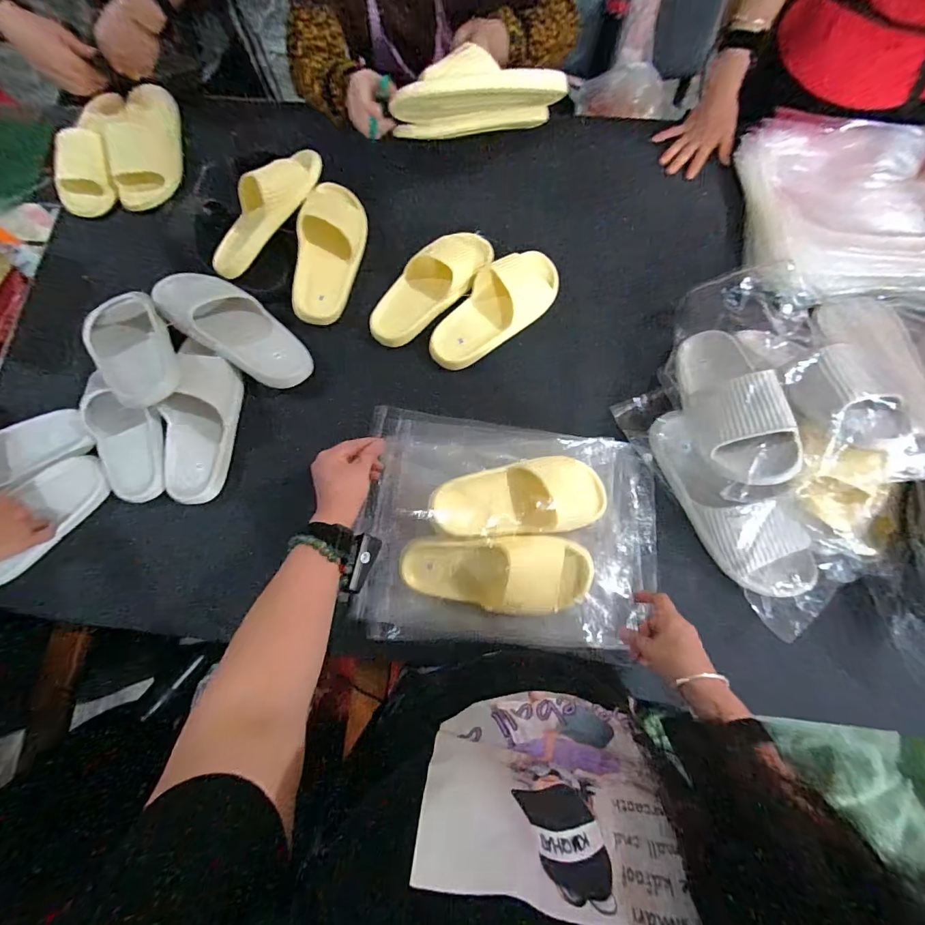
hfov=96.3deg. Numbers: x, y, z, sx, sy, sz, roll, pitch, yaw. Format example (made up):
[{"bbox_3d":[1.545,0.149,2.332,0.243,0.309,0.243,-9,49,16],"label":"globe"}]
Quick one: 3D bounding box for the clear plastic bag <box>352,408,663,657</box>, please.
[{"bbox_3d":[0.065,0.094,0.564,0.409,0.108,0.311,7,77,3],"label":"clear plastic bag"}]

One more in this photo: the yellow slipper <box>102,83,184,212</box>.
[{"bbox_3d":[-0.585,-0.605,0.775,0.110,0.075,0.256,-2,77,1],"label":"yellow slipper"}]

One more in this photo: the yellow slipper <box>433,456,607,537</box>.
[{"bbox_3d":[0.086,0.043,0.544,0.242,0.060,0.108,-5,76,-23],"label":"yellow slipper"}]

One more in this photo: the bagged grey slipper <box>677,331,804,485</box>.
[{"bbox_3d":[0.359,-0.089,0.552,0.095,0.092,0.272,1,49,2],"label":"bagged grey slipper"}]

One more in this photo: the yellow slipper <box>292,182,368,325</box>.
[{"bbox_3d":[-0.224,-0.354,0.696,0.087,0.085,0.244,13,90,5],"label":"yellow slipper"}]

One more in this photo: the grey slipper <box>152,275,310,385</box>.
[{"bbox_3d":[-0.367,-0.223,0.666,0.276,0.073,0.110,35,80,-8],"label":"grey slipper"}]

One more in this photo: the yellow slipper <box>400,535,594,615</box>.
[{"bbox_3d":[0.043,0.149,0.552,0.244,0.094,0.093,0,77,2],"label":"yellow slipper"}]

